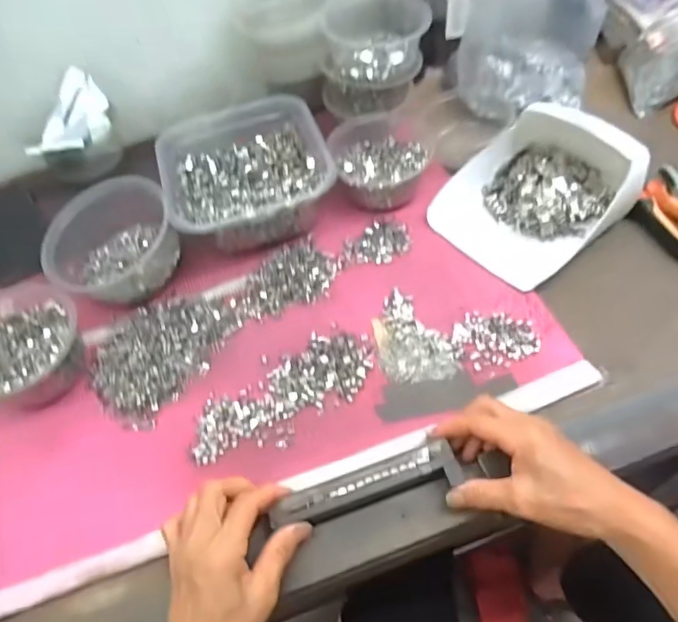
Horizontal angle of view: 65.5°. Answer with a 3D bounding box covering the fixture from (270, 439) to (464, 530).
[{"bbox_3d":[0.021,0.136,0.406,0.146,0.014,0.032,-17,63,-4],"label":"fixture"}]

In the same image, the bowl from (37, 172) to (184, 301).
[{"bbox_3d":[-0.240,-0.079,0.545,0.146,0.062,0.139,-3,56,4],"label":"bowl"}]

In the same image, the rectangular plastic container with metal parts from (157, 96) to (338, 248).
[{"bbox_3d":[-0.101,-0.152,0.578,0.169,0.057,0.171,-17,55,-5],"label":"rectangular plastic container with metal parts"}]

